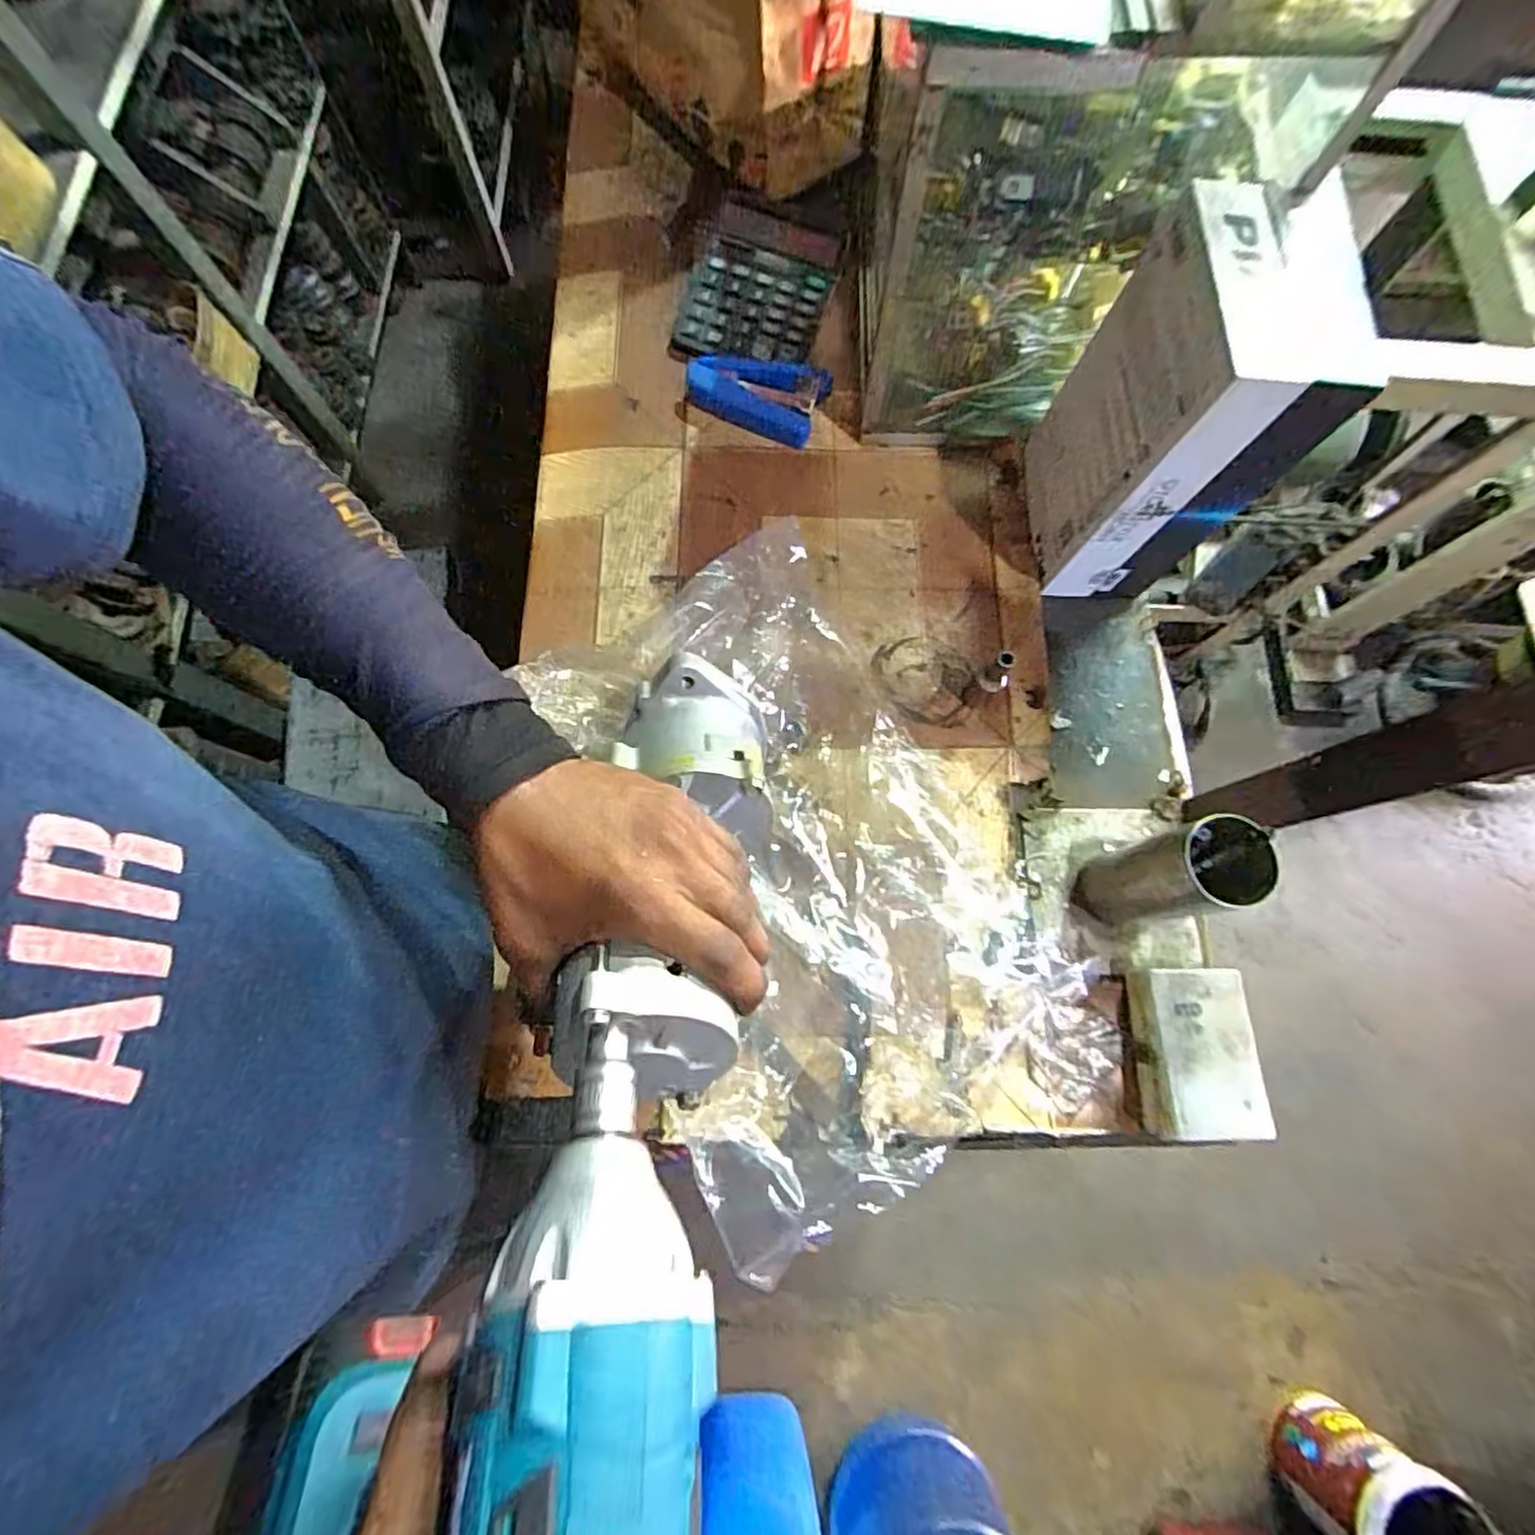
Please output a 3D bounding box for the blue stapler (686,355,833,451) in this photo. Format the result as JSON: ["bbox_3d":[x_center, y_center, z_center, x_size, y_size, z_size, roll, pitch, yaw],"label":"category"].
[{"bbox_3d":[-0.009,-0.311,0.560,0.111,0.034,0.047,17,75,3],"label":"blue stapler"}]

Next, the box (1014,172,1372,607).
[{"bbox_3d":[0.258,-0.226,0.446,0.089,0.201,0.140,-2,75,-2],"label":"box"}]

